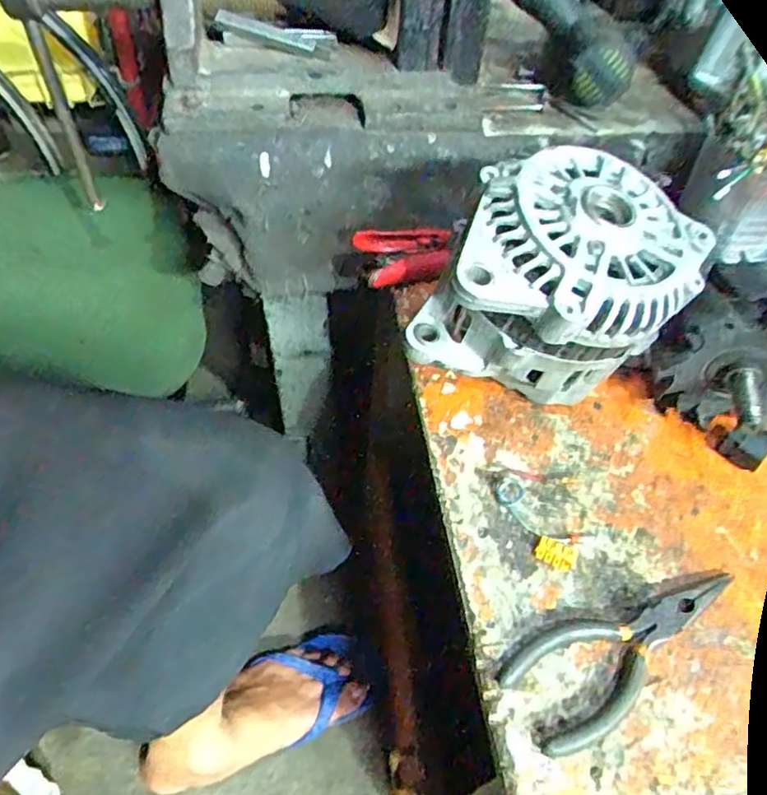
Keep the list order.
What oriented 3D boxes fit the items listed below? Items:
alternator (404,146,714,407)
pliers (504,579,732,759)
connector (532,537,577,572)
[{"bbox_3d":[0.112,-0.072,0.400,0.135,0.118,0.169,34,58,20],"label":"alternator"},{"bbox_3d":[0.132,0.131,0.335,0.145,0.008,0.050,-21,57,-19],"label":"pliers"},{"bbox_3d":[0.101,0.092,0.371,0.025,0.004,0.015,23,54,13],"label":"connector"}]

